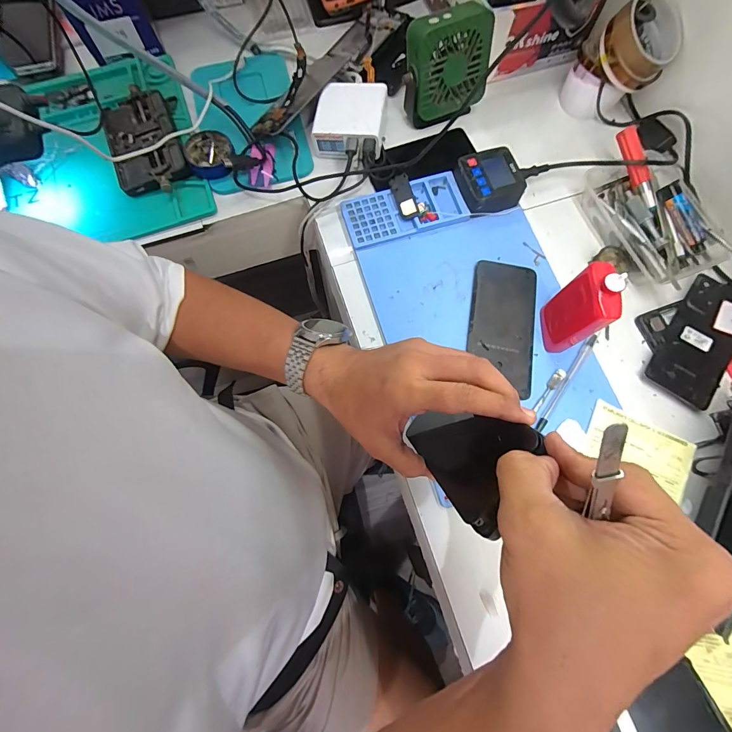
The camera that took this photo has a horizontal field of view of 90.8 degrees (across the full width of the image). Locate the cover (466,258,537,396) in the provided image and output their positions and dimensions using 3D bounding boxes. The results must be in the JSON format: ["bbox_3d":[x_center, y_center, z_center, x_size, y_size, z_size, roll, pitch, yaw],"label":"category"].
[{"bbox_3d":[0.156,-0.051,0.412,0.073,0.011,0.154,11,77,4],"label":"cover"}]

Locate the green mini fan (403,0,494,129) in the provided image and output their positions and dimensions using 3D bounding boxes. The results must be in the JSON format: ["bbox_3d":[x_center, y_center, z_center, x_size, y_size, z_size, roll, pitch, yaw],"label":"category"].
[{"bbox_3d":[0.099,-0.376,0.456,0.101,0.112,0.045,-22,59,-5],"label":"green mini fan"}]

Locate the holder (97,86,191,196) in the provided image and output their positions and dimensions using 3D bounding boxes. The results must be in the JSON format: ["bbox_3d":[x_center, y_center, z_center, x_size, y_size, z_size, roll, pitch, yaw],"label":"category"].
[{"bbox_3d":[-0.291,-0.297,0.470,0.087,0.022,0.160,-25,78,-4],"label":"holder"}]

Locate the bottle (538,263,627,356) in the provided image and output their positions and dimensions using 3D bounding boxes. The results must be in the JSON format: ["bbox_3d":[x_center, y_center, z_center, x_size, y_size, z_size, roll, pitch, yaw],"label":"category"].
[{"bbox_3d":[0.213,-0.055,0.365,0.023,0.110,0.060,-6,74,-1],"label":"bottle"}]

